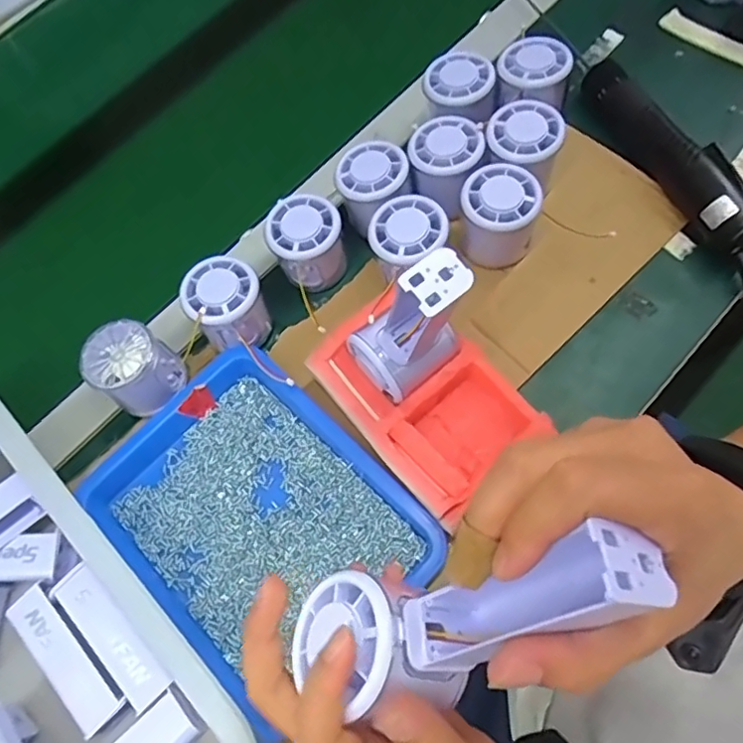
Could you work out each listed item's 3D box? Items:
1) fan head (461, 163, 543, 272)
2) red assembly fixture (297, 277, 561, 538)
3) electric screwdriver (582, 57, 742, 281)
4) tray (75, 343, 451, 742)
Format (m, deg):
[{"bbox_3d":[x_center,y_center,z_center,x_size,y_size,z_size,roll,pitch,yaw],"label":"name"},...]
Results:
[{"bbox_3d":[0.095,-0.116,0.454,0.056,0.061,0.055,-2,69,5],"label":"fan head"},{"bbox_3d":[0.035,0.020,0.418,0.098,0.046,0.150,-41,70,-10],"label":"red assembly fixture"},{"bbox_3d":[0.237,-0.162,0.463,0.032,0.042,0.222,-28,69,-5],"label":"electric screwdriver"},{"bbox_3d":[-0.083,0.099,0.416,0.168,0.033,0.219,-44,71,-11],"label":"tray"}]

